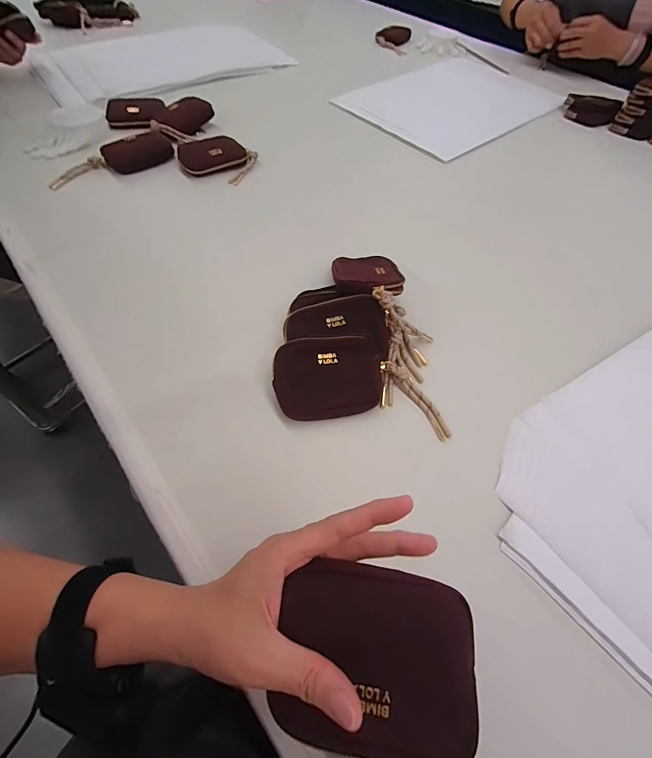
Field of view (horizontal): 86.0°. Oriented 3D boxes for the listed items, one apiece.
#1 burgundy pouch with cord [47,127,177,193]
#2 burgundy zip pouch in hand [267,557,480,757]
[{"bbox_3d":[-0.376,-0.384,0.616,0.209,0.026,0.069,-35,65,-22],"label":"burgundy pouch with cord"},{"bbox_3d":[0.027,0.154,0.195,0.106,0.015,0.084,9,58,2],"label":"burgundy zip pouch in hand"}]

